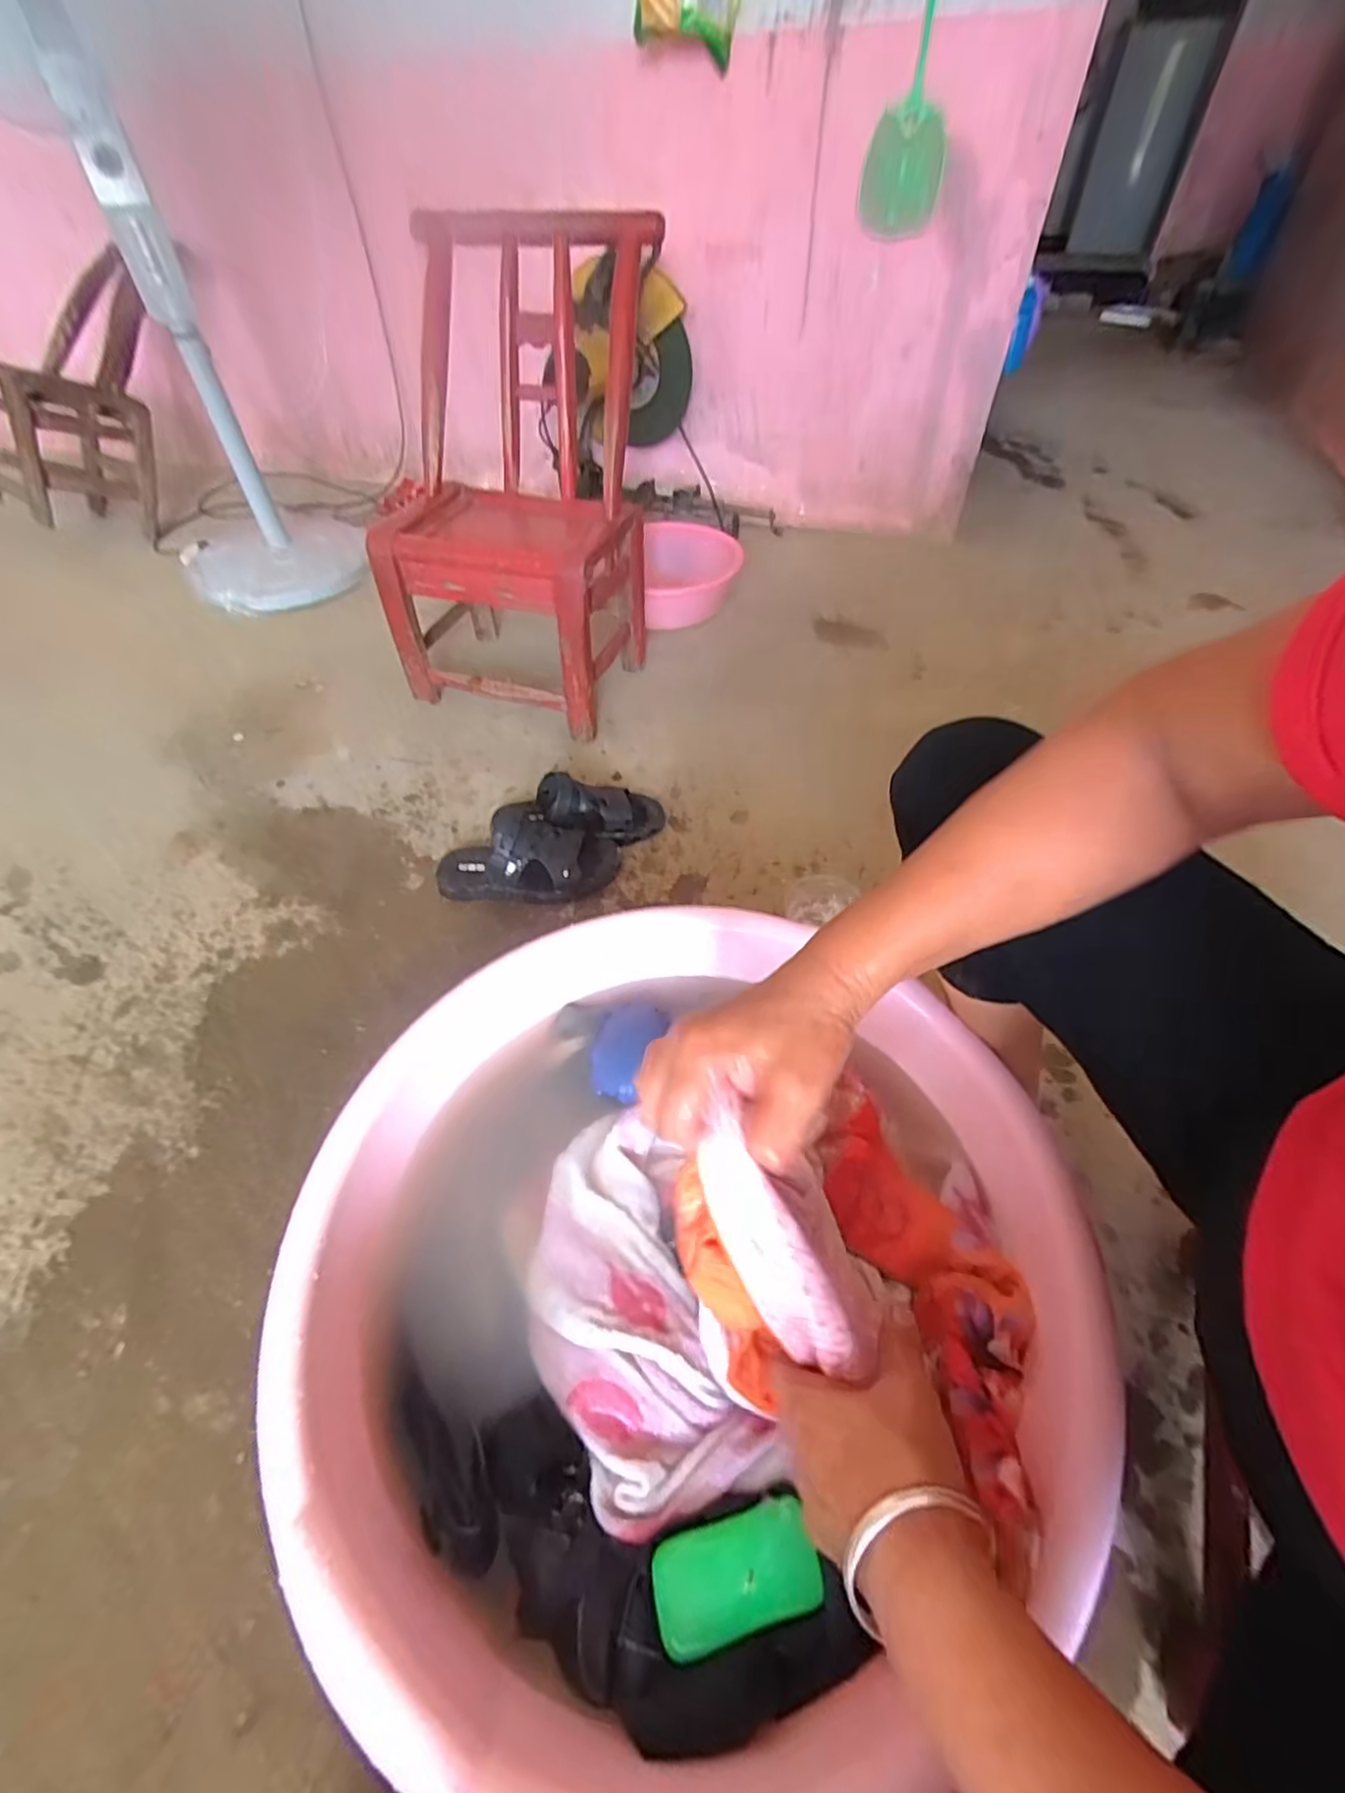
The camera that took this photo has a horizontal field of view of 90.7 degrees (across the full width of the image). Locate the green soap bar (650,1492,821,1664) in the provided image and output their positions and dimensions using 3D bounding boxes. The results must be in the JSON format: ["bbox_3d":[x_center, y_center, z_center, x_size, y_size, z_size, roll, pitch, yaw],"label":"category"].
[{"bbox_3d":[0.038,0.411,0.406,0.097,0.028,0.049,-11,53,-8],"label":"green soap bar"}]

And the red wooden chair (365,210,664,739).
[{"bbox_3d":[-0.257,-0.648,1.085,0.371,0.616,0.370,15,54,12],"label":"red wooden chair"}]

